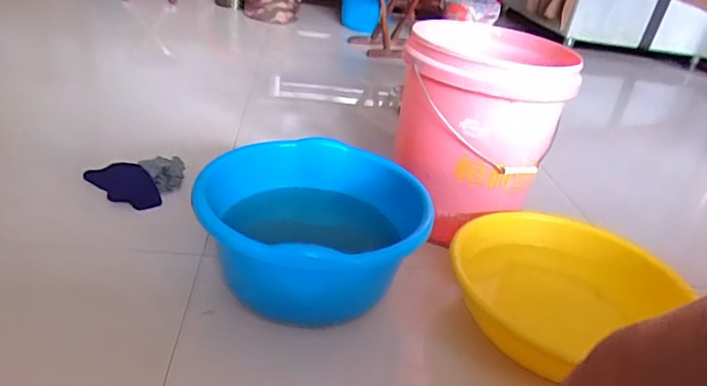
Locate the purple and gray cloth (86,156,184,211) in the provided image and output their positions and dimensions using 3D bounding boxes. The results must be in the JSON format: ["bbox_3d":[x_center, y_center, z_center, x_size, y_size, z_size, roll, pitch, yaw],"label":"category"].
[{"bbox_3d":[-0.431,-0.027,1.011,0.180,0.042,0.157,0,31,-16],"label":"purple and gray cloth"}]

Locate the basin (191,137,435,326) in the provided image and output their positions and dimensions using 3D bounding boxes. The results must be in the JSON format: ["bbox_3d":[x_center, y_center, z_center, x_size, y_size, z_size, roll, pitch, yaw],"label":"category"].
[{"bbox_3d":[-0.082,0.057,0.813,0.327,0.169,0.341,7,29,-4],"label":"basin"}]

